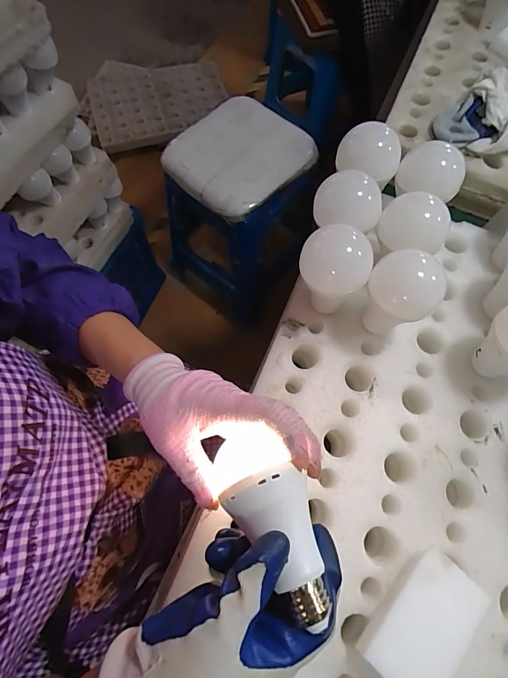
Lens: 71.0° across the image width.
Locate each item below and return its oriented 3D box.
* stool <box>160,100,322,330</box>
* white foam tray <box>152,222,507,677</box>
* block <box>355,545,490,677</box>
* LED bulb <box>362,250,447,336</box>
[{"bbox_3d":[-0.046,-0.350,1.072,0.347,0.521,0.317,36,72,10],"label":"stool"},{"bbox_3d":[0.177,0.103,0.331,0.370,0.038,0.537,22,70,5],"label":"white foam tray"},{"bbox_3d":[0.132,0.220,0.280,0.059,0.036,0.098,40,73,12],"label":"block"},{"bbox_3d":[0.139,-0.040,0.349,0.057,0.091,0.061,1,69,-2],"label":"LED bulb"}]

